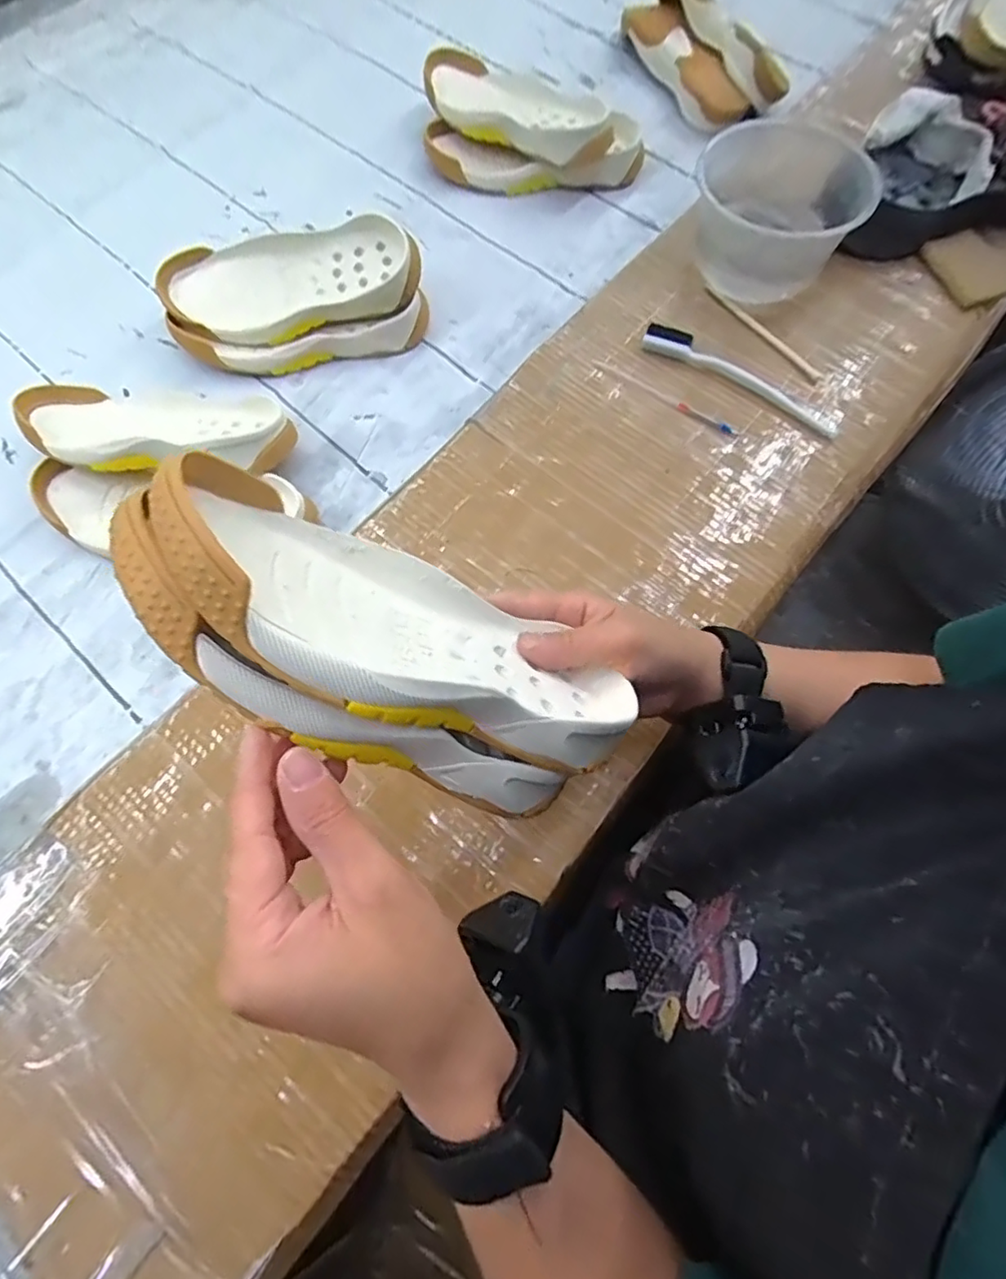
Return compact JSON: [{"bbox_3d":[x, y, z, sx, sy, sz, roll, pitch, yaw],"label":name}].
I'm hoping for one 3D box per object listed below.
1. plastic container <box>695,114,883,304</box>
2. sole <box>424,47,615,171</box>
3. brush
[{"bbox_3d":[0.226,-0.342,0.504,0.132,0.077,0.128,10,70,4],"label":"plastic container"},{"bbox_3d":[0.011,-0.534,0.618,0.210,0.039,0.081,36,74,12],"label":"sole"},{"bbox_3d":[0.190,-0.211,0.491,0.168,0.017,0.019,30,73,11],"label":"brush"}]

